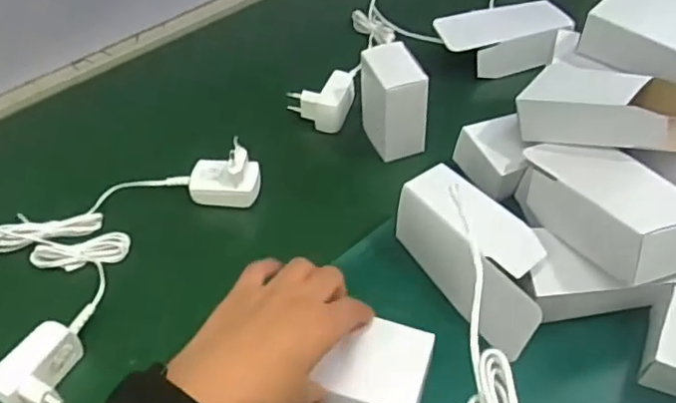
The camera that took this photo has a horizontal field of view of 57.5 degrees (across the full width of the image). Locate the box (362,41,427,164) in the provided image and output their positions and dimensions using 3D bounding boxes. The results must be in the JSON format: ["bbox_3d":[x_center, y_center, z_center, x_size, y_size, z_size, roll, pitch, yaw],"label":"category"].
[{"bbox_3d":[0.051,-0.094,0.585,0.047,0.086,0.061,-15,47,-9],"label":"box"}]

